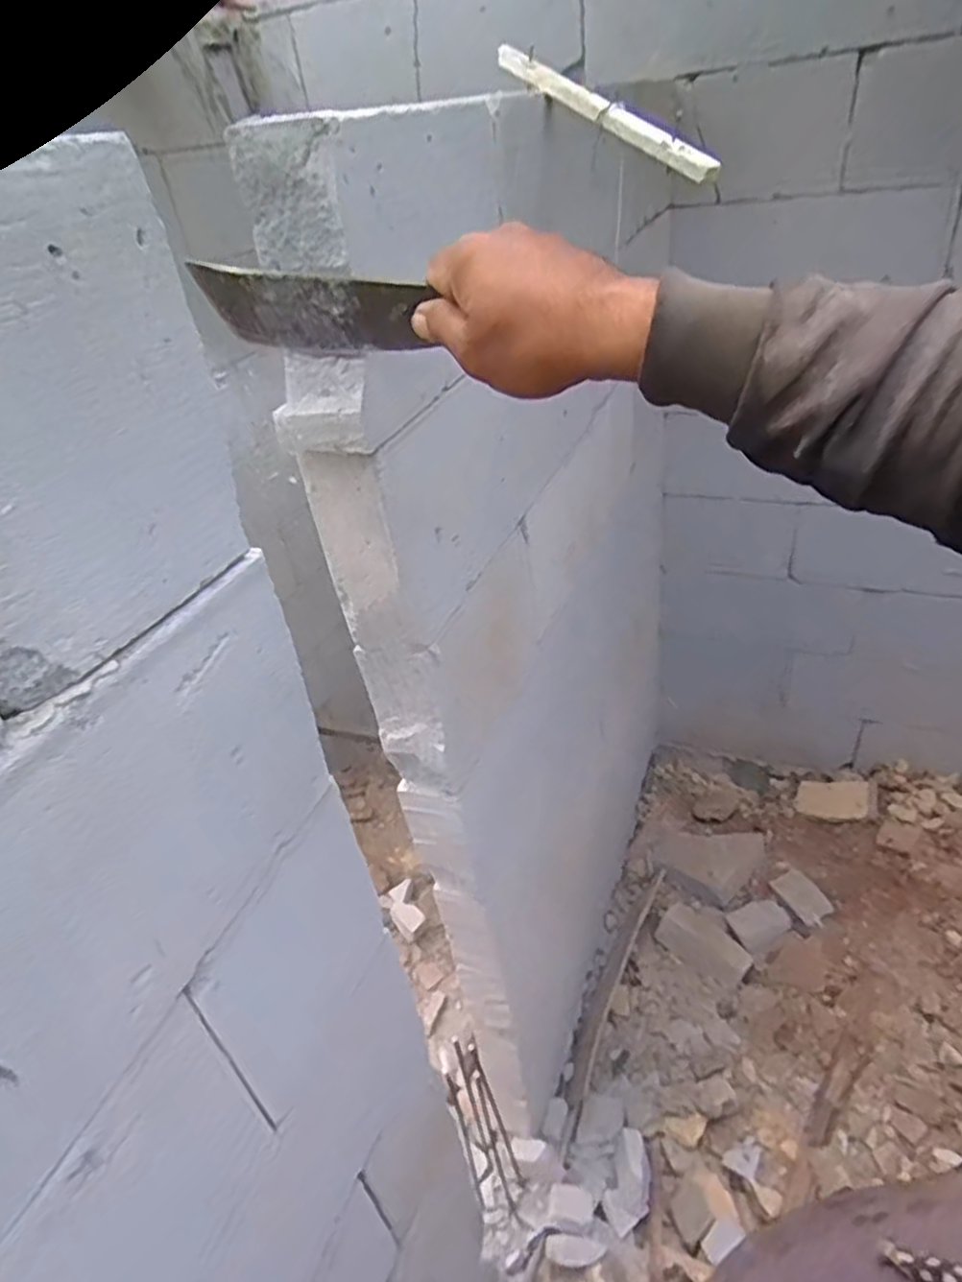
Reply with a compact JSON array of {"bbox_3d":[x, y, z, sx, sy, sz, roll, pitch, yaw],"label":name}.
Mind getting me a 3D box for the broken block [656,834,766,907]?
[{"bbox_3d":[0.576,0.525,1.831,0.233,0.065,0.227,22,45,35],"label":"broken block"}]

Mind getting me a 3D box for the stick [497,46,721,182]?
[{"bbox_3d":[0.114,-0.511,0.695,0.014,0.022,0.308,-27,61,-25],"label":"stick"}]

